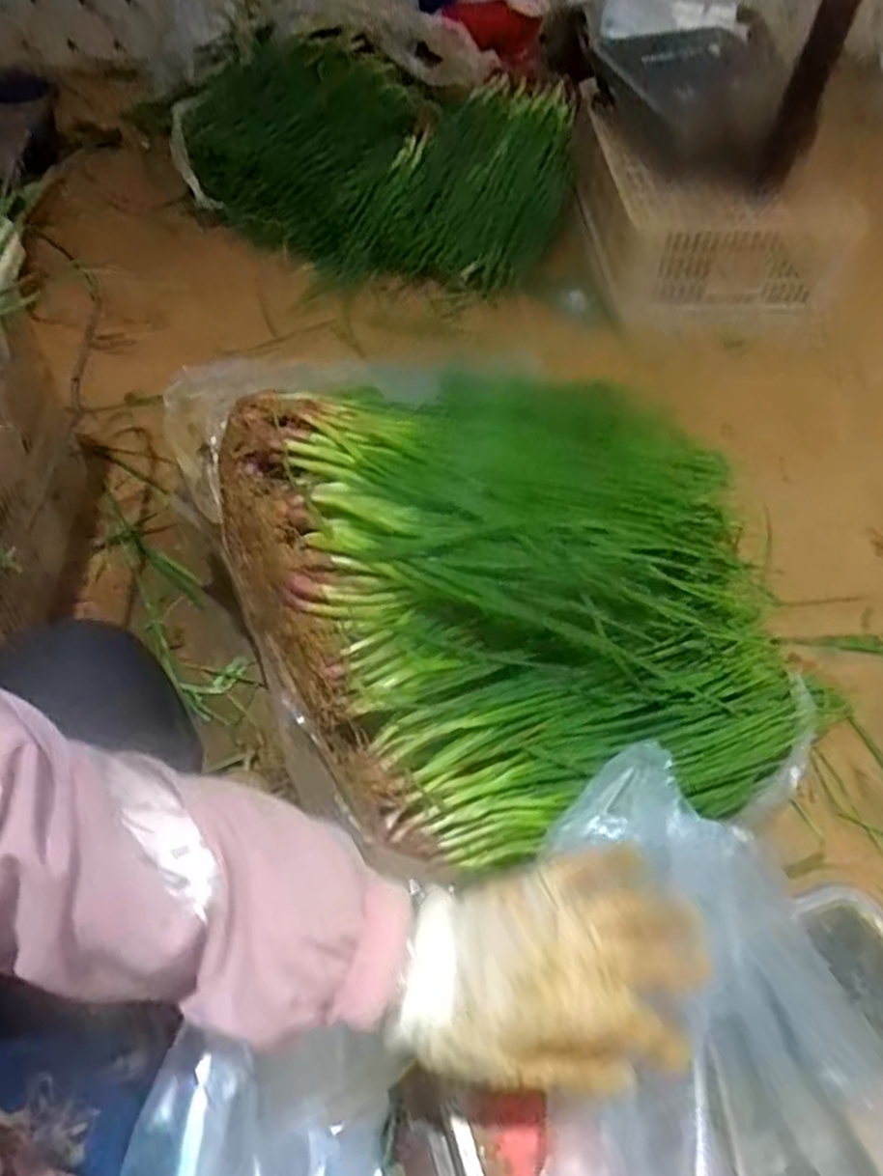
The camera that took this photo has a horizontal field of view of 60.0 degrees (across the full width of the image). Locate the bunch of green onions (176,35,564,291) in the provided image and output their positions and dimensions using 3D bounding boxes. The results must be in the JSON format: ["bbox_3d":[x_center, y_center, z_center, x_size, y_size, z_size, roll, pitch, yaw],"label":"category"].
[{"bbox_3d":[-0.122,-0.832,1.469,0.733,0.236,0.472,24,58,16],"label":"bunch of green onions"}]

